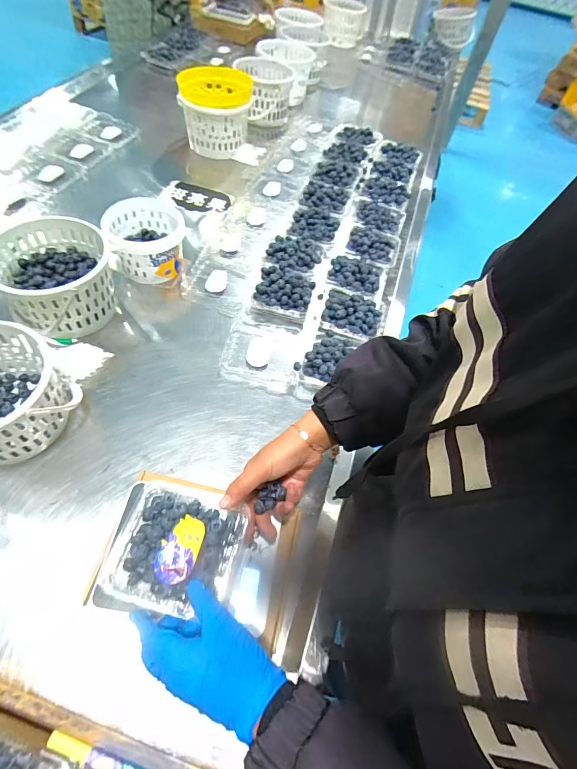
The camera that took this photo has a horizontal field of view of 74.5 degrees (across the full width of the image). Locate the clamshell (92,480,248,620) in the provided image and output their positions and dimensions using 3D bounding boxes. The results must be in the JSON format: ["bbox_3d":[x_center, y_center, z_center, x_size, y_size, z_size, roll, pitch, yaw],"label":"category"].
[{"bbox_3d":[-0.118,0.171,0.407,0.131,0.052,0.120,8,55,1],"label":"clamshell"}]

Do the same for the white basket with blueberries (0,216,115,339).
[{"bbox_3d":[-0.383,-0.174,0.634,0.167,0.121,0.192,-26,65,-22],"label":"white basket with blueberries"}]

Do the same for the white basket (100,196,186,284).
[{"bbox_3d":[-0.270,-0.276,0.724,0.144,0.098,0.150,-11,61,-13],"label":"white basket"}]

